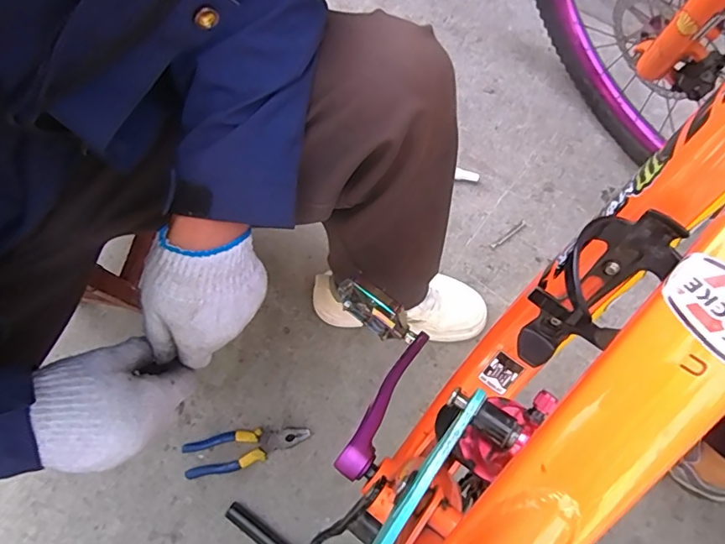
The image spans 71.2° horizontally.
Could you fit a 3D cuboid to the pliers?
[{"bbox_3d":[-0.181,0.275,0.793,0.195,0.017,0.056,-11,70,-6],"label":"pliers"}]

